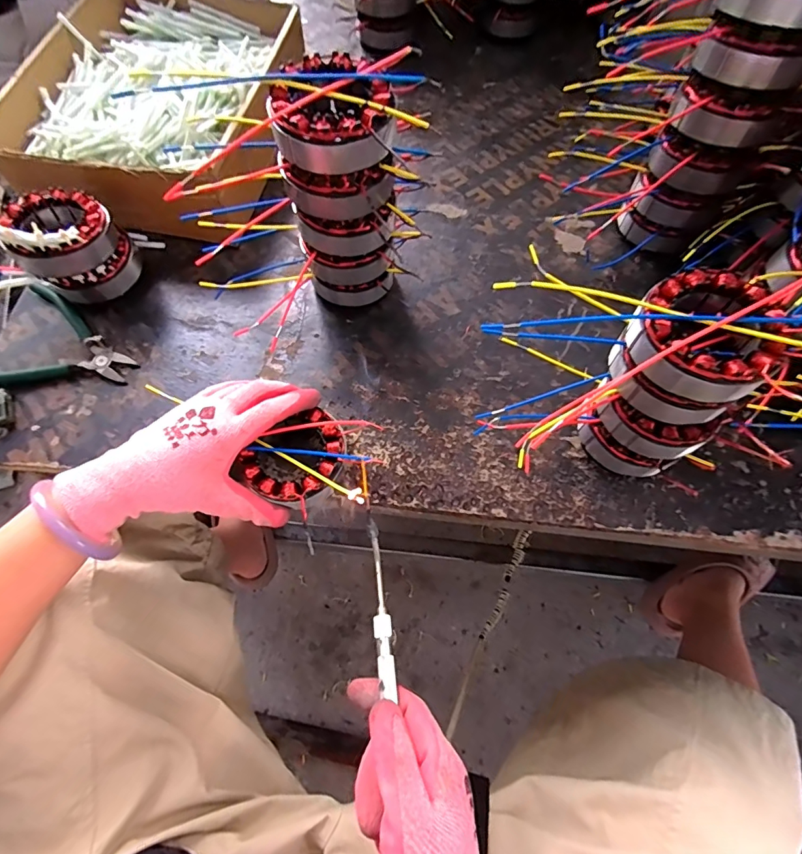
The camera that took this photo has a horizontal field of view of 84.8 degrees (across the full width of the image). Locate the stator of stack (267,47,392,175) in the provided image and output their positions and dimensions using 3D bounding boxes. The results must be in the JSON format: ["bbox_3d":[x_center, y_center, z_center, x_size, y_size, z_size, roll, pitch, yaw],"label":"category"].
[{"bbox_3d":[-0.045,-0.217,0.306,0.080,0.038,0.085,0,67,0],"label":"stator of stack"}]

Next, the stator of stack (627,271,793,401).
[{"bbox_3d":[0.192,-0.062,0.281,0.087,0.036,0.088,0,67,0],"label":"stator of stack"}]

